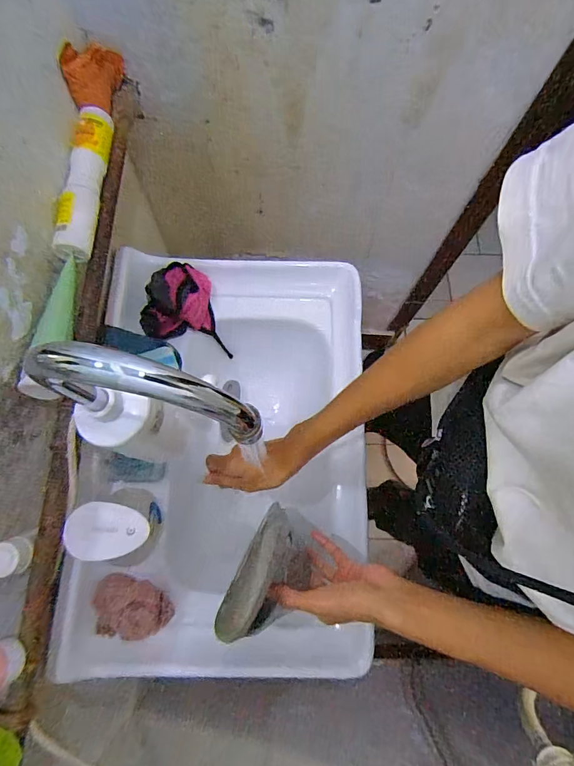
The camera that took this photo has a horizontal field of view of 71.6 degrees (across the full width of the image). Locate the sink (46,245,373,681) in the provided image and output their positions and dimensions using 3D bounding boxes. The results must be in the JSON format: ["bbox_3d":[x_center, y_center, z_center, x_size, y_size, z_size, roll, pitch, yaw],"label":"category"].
[{"bbox_3d":[-0.087,0.103,0.658,0.397,0.192,0.591,1,73,-2],"label":"sink"}]

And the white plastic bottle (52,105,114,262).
[{"bbox_3d":[-0.250,-0.250,0.489,0.037,0.033,0.204,2,73,-1],"label":"white plastic bottle"}]

